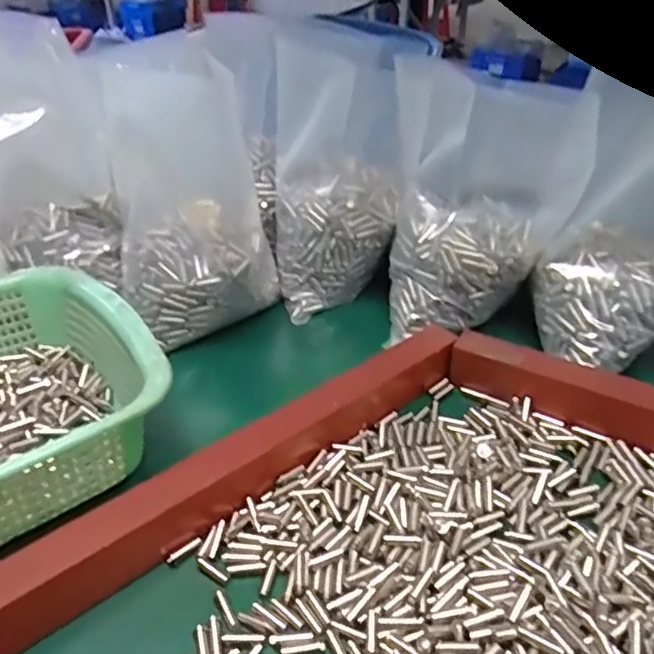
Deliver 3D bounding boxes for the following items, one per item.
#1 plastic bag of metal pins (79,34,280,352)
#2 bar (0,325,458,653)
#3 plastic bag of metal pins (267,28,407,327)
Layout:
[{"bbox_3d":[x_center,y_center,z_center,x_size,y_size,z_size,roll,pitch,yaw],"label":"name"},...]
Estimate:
[{"bbox_3d":[-0.120,-0.115,0.503,0.127,0.199,0.158,-13,38,-15],"label":"plastic bag of metal pins"},{"bbox_3d":[-0.063,0.089,0.347,0.383,0.038,0.025,-27,43,-30],"label":"bar"},{"bbox_3d":[0.009,-0.128,0.531,0.117,0.240,0.072,3,4,7],"label":"plastic bag of metal pins"}]

